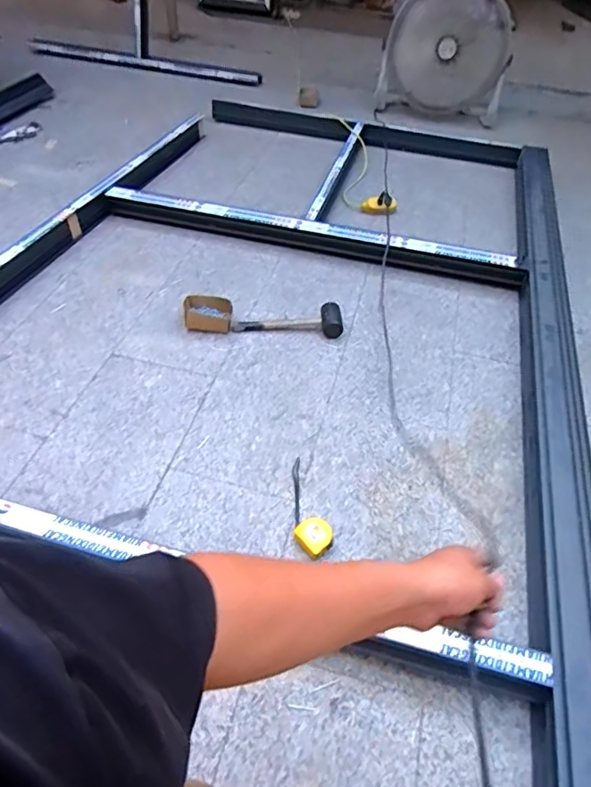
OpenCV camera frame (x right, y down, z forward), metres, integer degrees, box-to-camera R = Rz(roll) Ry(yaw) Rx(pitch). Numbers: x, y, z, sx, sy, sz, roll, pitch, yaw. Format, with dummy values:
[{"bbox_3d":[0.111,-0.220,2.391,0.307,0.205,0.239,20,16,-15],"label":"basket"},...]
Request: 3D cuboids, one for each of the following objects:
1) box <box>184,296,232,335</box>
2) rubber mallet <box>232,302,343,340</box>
[{"bbox_3d":[-0.248,-0.227,1.472,0.131,0.042,0.132,-3,49,-7],"label":"box"},{"bbox_3d":[-0.022,-0.210,1.465,0.302,0.055,0.099,1,49,-3],"label":"rubber mallet"}]

